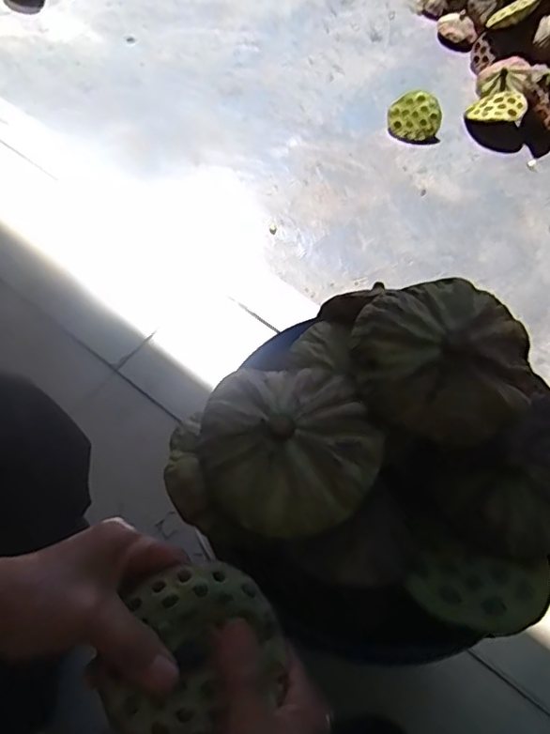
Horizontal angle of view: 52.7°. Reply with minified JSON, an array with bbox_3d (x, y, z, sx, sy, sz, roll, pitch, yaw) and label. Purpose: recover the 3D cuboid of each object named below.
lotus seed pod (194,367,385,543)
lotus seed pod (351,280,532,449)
[{"bbox_3d":[0.008,0.051,0.379,0.113,0.032,0.122,1,64,-2],"label":"lotus seed pod"},{"bbox_3d":[0.117,-0.007,0.383,0.118,0.031,0.116,1,64,-2],"label":"lotus seed pod"}]

